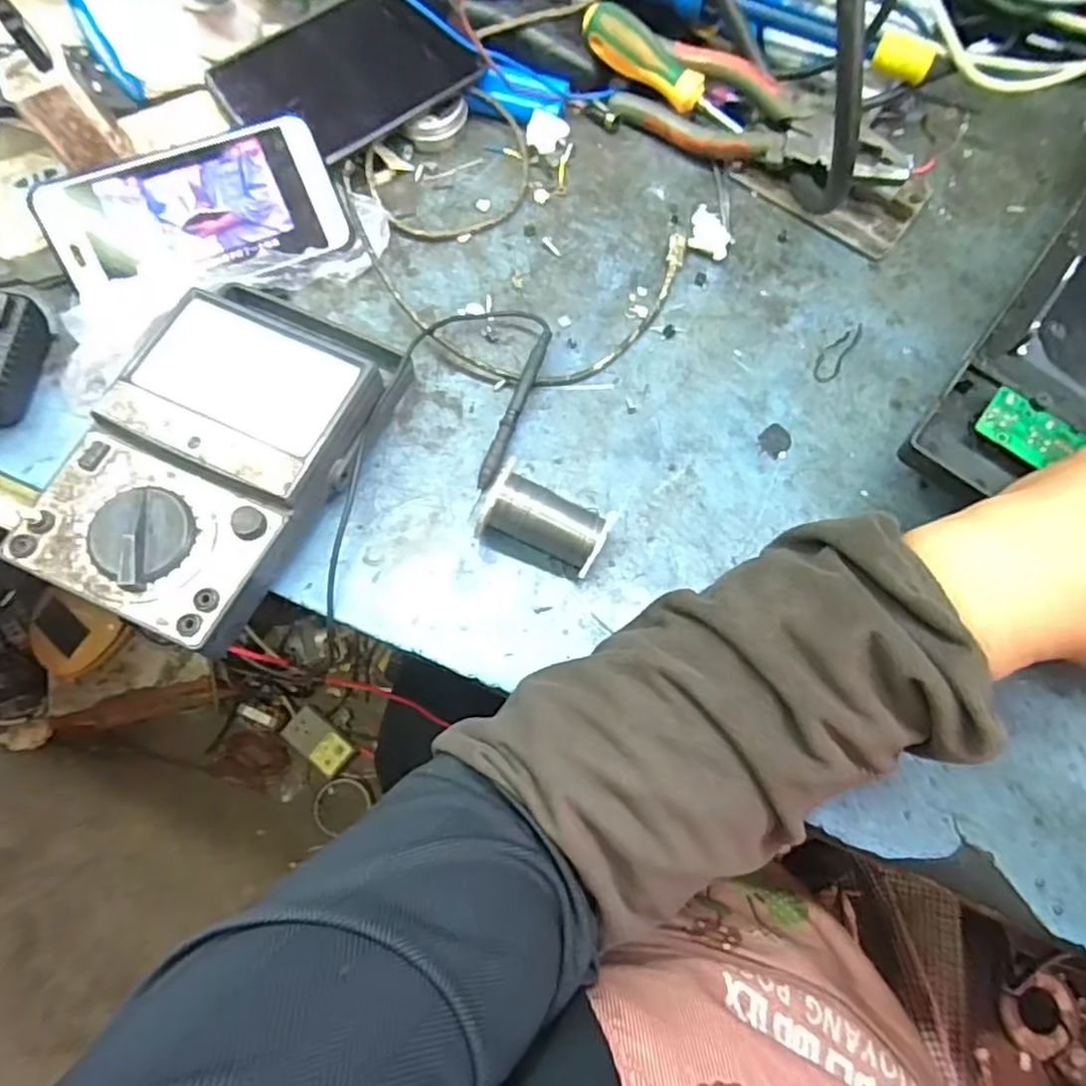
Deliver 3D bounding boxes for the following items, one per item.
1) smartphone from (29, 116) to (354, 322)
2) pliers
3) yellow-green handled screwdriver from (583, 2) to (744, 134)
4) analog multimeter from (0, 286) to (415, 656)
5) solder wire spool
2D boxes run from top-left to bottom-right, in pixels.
[{"bbox_3d":[-0.194,-0.186,0.384,0.151,0.008,0.078,-25,102,-11],"label":"smartphone"},{"bbox_3d":[0.138,-0.266,0.439,0.187,0.041,0.044,32,73,9],"label":"pliers"},{"bbox_3d":[0.078,-0.307,0.444,0.120,0.021,0.029,35,73,-3],"label":"yellow-green handled screwdriver"},{"bbox_3d":[-0.161,-0.048,0.352,0.114,0.050,0.188,22,71,6],"label":"analog multimeter"},{"bbox_3d":[0.003,-0.014,0.352,0.062,0.036,0.042,25,72,7],"label":"solder wire spool"}]

